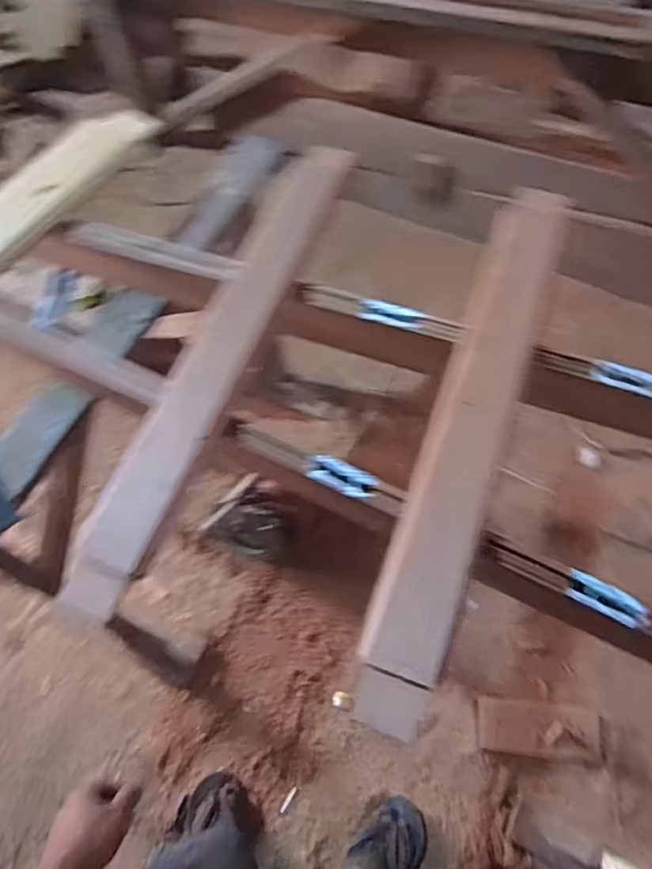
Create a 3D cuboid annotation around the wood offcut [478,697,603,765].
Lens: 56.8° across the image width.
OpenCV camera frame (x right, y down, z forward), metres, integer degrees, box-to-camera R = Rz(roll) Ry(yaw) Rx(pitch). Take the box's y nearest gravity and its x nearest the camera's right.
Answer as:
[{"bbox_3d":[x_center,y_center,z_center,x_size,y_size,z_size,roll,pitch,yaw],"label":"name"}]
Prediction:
[{"bbox_3d":[0.459,0.635,1.295,0.249,0.027,0.106,3,62,10],"label":"wood offcut"}]

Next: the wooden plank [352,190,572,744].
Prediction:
[{"bbox_3d":[0.171,-0.032,0.677,0.085,0.048,0.678,18,65,10],"label":"wooden plank"}]

